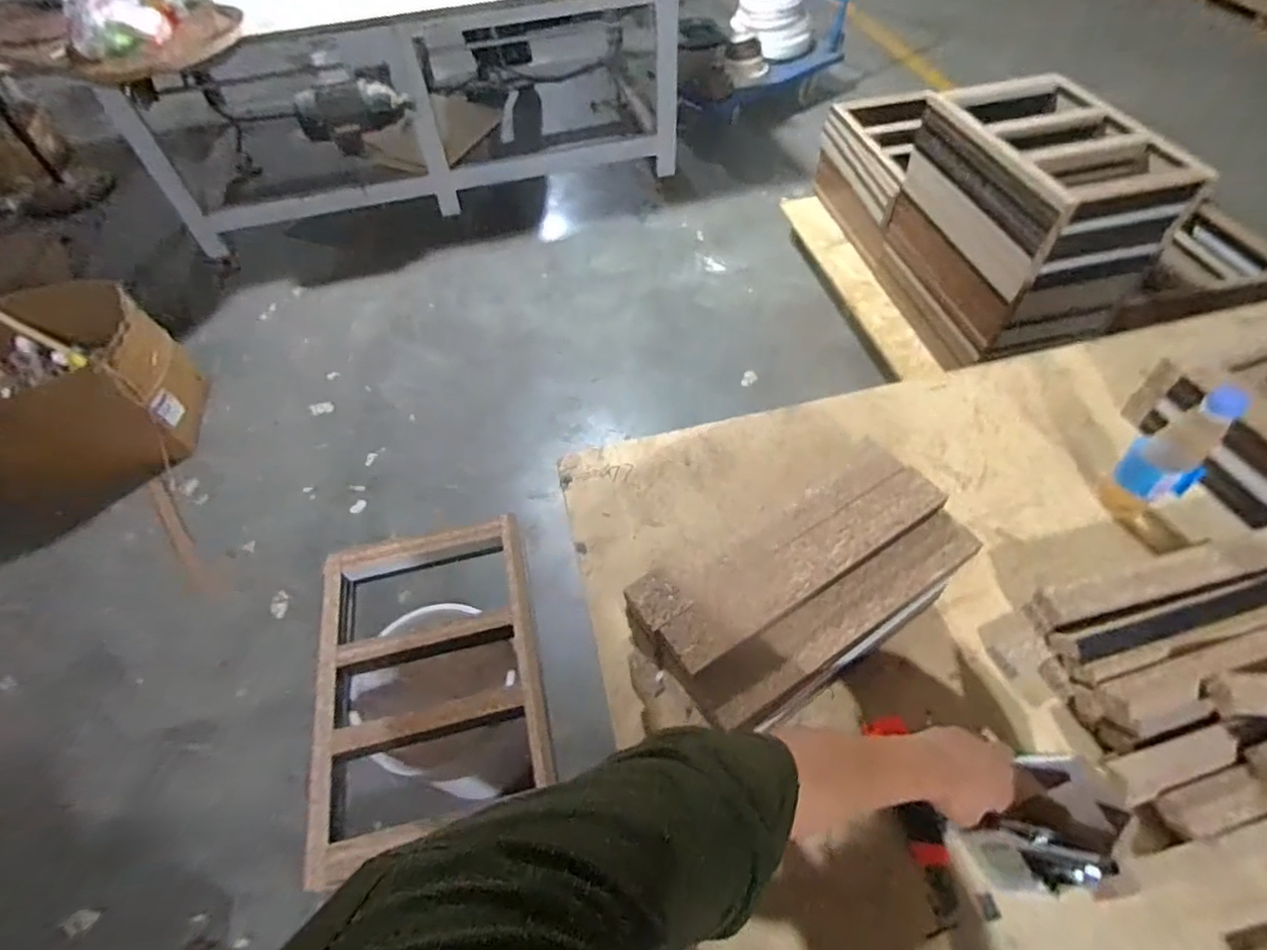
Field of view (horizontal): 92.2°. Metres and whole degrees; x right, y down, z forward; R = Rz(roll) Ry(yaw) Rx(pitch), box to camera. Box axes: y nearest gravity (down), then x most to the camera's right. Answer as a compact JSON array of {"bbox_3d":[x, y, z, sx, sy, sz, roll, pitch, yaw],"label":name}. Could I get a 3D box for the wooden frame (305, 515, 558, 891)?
[{"bbox_3d":[-0.359,0.339,1.082,0.379,0.054,0.535,-13,54,-5],"label":"wooden frame"}]

